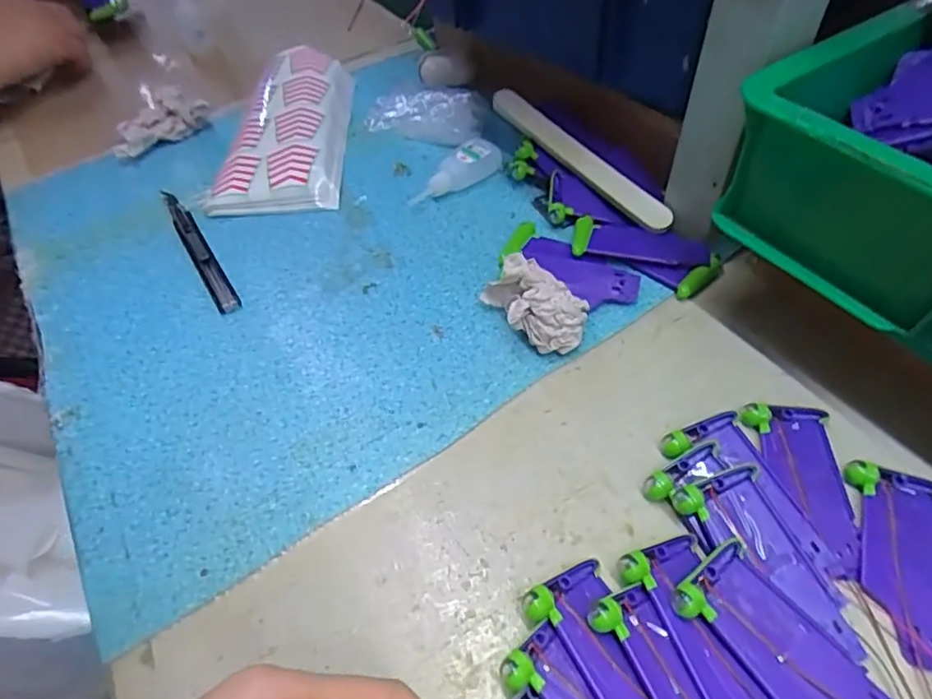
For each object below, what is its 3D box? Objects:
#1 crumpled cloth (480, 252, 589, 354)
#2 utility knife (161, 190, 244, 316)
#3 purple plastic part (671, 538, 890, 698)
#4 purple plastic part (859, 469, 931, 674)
[{"bbox_3d":[0.040,-0.027,0.359,0.068,0.039,0.044,18,55,18],"label":"crumpled cloth"},{"bbox_3d":[-0.206,-0.080,0.445,0.016,0.012,0.157,-29,55,-18],"label":"utility knife"},{"bbox_3d":[0.132,0.126,0.243,0.041,0.015,0.087,-31,56,-19],"label":"purple plastic part"},{"bbox_3d":[0.202,0.097,0.268,0.037,0.006,0.088,13,53,14],"label":"purple plastic part"}]

